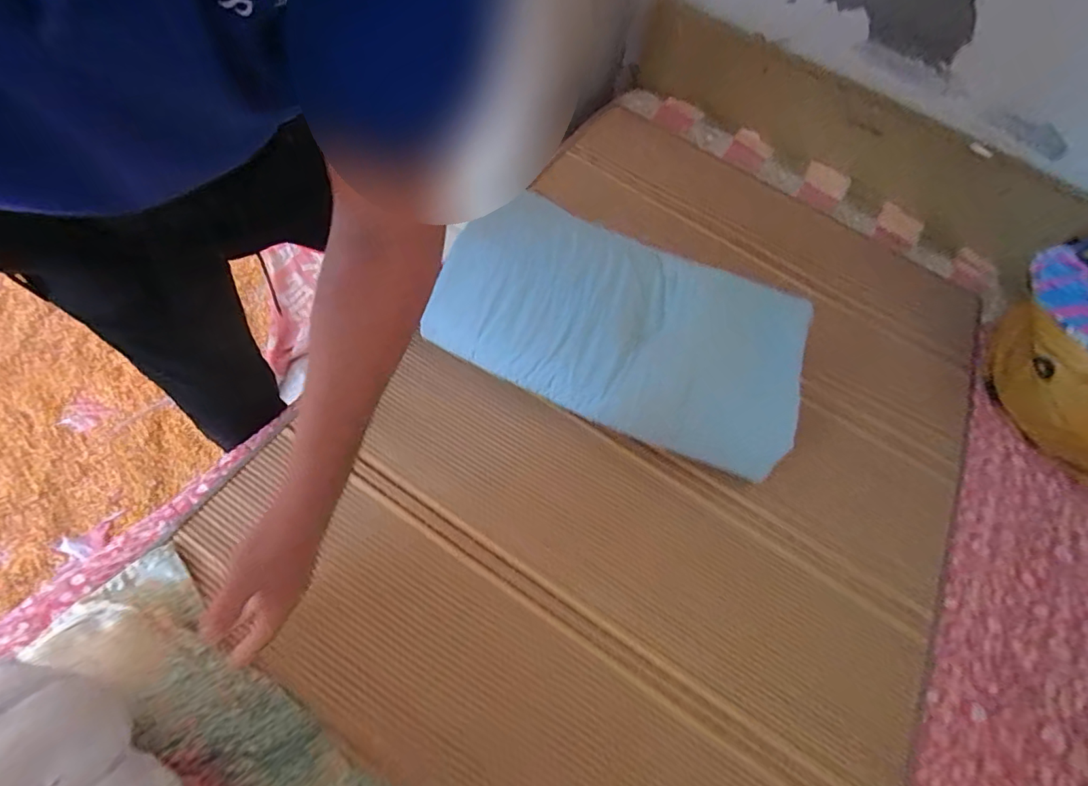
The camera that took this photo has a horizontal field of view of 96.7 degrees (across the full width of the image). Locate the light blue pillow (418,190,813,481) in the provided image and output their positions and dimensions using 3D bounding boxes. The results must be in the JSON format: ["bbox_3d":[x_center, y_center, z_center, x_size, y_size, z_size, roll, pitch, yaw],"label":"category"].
[{"bbox_3d":[0.128,-0.111,0.785,0.570,0.169,0.293,24,62,5],"label":"light blue pillow"}]

